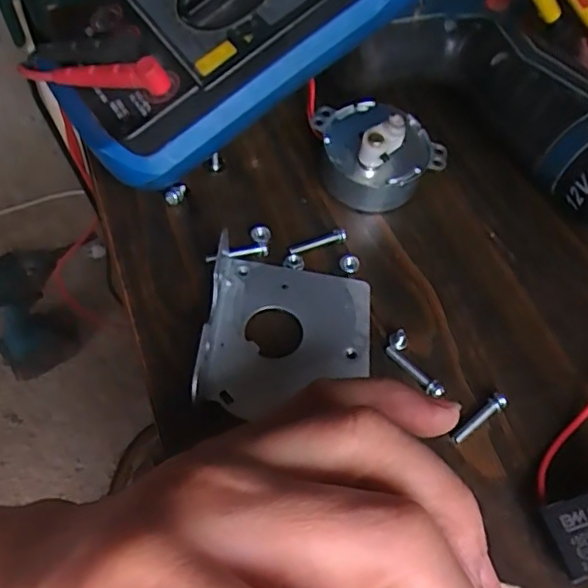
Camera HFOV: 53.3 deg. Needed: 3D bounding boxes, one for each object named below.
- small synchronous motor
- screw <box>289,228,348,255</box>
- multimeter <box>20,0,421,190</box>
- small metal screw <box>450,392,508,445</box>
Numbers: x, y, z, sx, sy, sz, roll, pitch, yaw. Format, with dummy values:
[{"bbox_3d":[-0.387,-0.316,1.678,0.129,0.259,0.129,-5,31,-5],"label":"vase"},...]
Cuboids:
[{"bbox_3d":[0.039,-0.069,0.269,0.050,0.043,0.047,-15,58,-14],"label":"small synchronous motor"},{"bbox_3d":[0.011,-0.023,0.257,0.027,0.004,0.006,-17,59,-16],"label":"screw"},{"bbox_3d":[-0.018,-0.133,0.256,0.195,0.040,0.094,-37,67,0],"label":"multimeter"},{"bbox_3d":[0.068,0.046,0.216,0.027,0.006,0.006,-32,64,-24],"label":"small metal screw"}]

